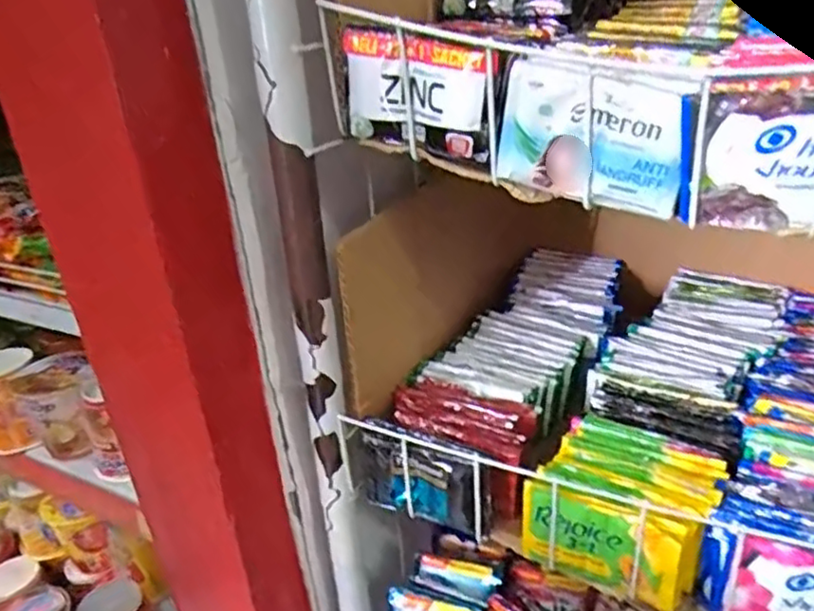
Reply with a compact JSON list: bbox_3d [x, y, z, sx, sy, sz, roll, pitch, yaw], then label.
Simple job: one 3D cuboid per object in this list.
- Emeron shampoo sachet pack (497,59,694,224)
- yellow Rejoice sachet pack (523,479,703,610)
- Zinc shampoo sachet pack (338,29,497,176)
[{"bbox_3d":[0.089,-0.080,0.313,0.090,0.067,0.011,9,29,25],"label":"Emeron shampoo sachet pack"},{"bbox_3d":[0.120,0.144,0.392,0.097,0.063,0.018,9,29,26],"label":"yellow Rejoice sachet pack"},{"bbox_3d":[0.005,-0.111,0.349,0.089,0.070,0.012,9,29,25],"label":"Zinc shampoo sachet pack"}]

